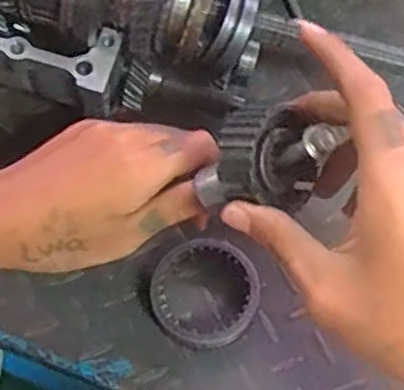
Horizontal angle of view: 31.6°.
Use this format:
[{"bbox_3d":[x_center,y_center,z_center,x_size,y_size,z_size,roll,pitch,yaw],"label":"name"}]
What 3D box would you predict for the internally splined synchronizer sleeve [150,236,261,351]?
[{"bbox_3d":[0.003,0.065,0.475,0.069,0.025,0.071,-1,65,2],"label":"internally splined synchronizer sleeve"}]

